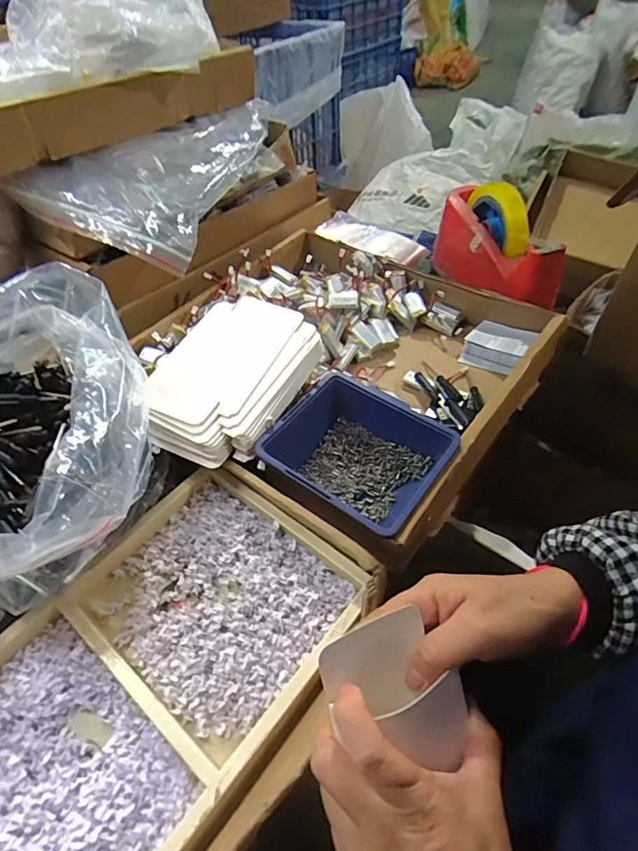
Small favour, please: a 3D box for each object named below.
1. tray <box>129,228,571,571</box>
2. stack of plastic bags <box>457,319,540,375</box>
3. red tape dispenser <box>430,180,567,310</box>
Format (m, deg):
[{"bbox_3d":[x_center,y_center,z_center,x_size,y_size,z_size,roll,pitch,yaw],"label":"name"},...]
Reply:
[{"bbox_3d":[0.012,-0.084,0.504,0.368,0.066,0.399,29,56,26],"label":"tray"},{"bbox_3d":[0.209,-0.095,0.546,0.070,0.029,0.065,26,55,24],"label":"stack of plastic bags"},{"bbox_3d":[0.204,-0.223,0.567,0.070,0.100,0.190,-17,50,-11],"label":"red tape dispenser"}]

